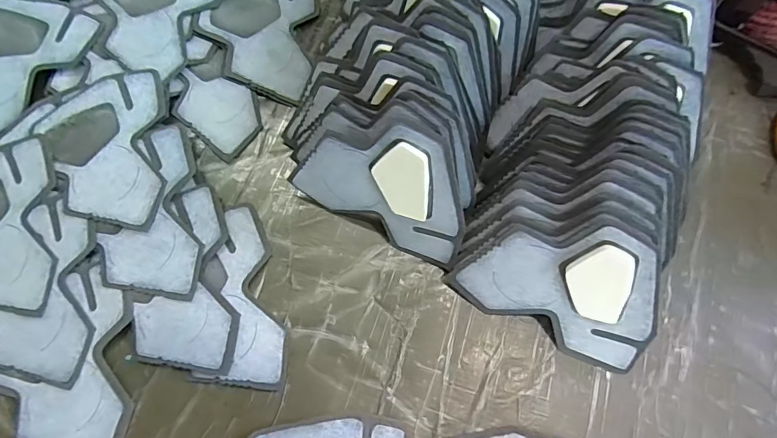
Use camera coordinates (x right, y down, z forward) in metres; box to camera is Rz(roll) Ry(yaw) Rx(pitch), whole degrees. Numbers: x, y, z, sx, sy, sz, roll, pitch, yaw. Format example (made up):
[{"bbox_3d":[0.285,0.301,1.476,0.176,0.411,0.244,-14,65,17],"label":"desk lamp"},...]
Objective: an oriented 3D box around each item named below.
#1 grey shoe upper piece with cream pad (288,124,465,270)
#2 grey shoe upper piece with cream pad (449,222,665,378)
[{"bbox_3d":[-0.003,-0.022,0.286,0.123,0.092,0.007,25,45,5],"label":"grey shoe upper piece with cream pad"},{"bbox_3d":[0.114,0.042,0.276,0.122,0.093,0.005,27,35,7],"label":"grey shoe upper piece with cream pad"}]

